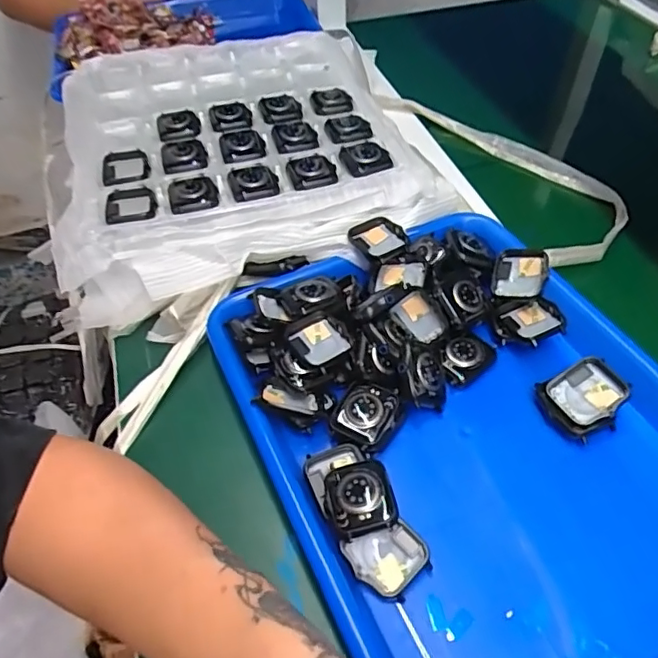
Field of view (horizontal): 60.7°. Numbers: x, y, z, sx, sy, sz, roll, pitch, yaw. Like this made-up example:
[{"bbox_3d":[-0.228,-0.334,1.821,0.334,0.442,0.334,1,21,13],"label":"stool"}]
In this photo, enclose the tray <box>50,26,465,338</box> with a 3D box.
[{"bbox_3d":[-0.095,-0.203,0.546,0.346,0.028,0.387,-17,51,-11],"label":"tray"}]

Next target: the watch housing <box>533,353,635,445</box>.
[{"bbox_3d":[0.167,0.045,0.368,0.051,0.013,0.044,-31,55,-6],"label":"watch housing"}]

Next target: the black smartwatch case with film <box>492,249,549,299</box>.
[{"bbox_3d":[0.145,-0.042,0.427,0.039,0.009,0.041,1,68,23],"label":"black smartwatch case with film"}]

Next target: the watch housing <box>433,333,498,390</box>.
[{"bbox_3d":[0.097,0.019,0.400,0.043,0.009,0.035,-30,74,-15],"label":"watch housing"}]

